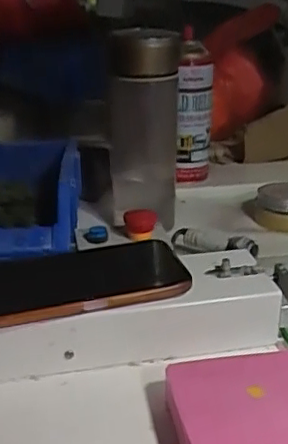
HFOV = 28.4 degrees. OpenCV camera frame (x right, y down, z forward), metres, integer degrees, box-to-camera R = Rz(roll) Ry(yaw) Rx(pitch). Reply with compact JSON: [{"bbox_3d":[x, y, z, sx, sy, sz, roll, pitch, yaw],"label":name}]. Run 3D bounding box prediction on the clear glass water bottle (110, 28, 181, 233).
[{"bbox_3d":[-0.005,-0.085,0.559,0.072,0.190,0.075,0,23,-1],"label":"clear glass water bottle"}]

